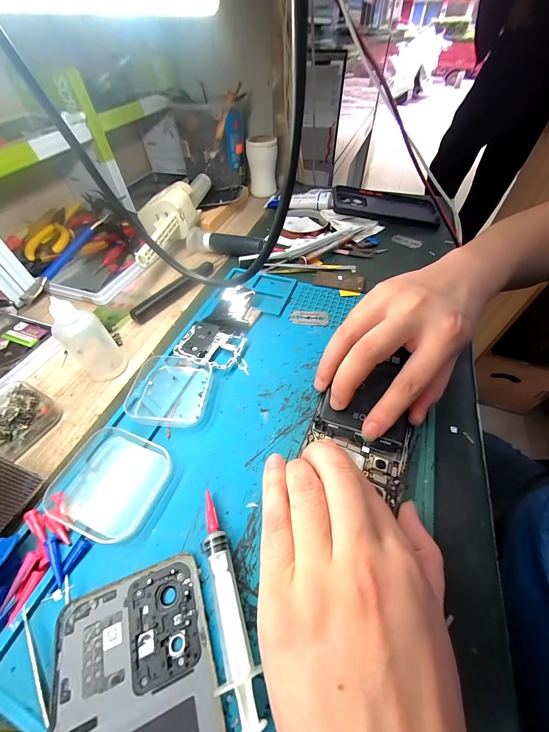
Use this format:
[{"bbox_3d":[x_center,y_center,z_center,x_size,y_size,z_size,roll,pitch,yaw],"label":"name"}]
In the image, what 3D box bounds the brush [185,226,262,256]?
[{"bbox_3d":[-0.069,-0.168,0.381,0.109,0.026,0.024,14,53,13],"label":"brush"}]

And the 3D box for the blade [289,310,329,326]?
[{"bbox_3d":[0.038,-0.054,0.297,0.041,0.004,0.023,6,52,7],"label":"blade"}]

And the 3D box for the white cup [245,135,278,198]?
[{"bbox_3d":[-0.021,-0.359,0.496,0.051,0.089,0.044,1,51,3],"label":"white cup"}]

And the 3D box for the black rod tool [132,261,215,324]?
[{"bbox_3d":[-0.117,-0.091,0.328,0.020,0.014,0.121,29,58,23],"label":"black rod tool"}]

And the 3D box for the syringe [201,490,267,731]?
[{"bbox_3d":[-0.029,0.124,0.151,0.017,0.015,0.101,-18,53,-12],"label":"syringe"}]

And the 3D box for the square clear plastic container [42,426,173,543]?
[{"bbox_3d":[-0.114,0.080,0.193,0.066,0.012,0.066,14,53,13],"label":"square clear plastic container"}]

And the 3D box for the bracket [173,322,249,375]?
[{"bbox_3d":[-0.058,-0.018,0.271,0.077,0.007,0.047,16,54,15],"label":"bracket"}]

